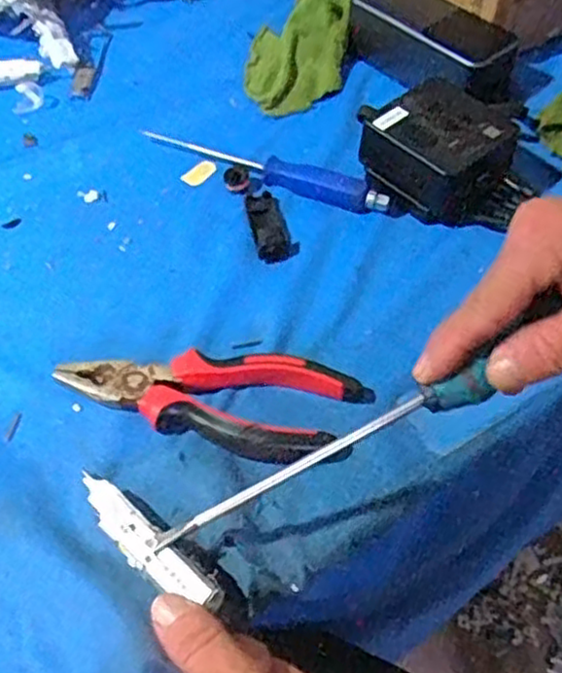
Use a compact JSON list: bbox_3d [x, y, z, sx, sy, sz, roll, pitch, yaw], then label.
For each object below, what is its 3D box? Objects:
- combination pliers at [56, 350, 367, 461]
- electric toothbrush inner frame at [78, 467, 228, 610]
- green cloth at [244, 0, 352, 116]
[{"bbox_3d":[-0.038,0.032,0.392,0.162,0.022,0.055,10,54,8],"label":"combination pliers"},{"bbox_3d":[-0.067,0.096,0.339,0.098,0.008,0.018,33,64,29],"label":"electric toothbrush inner frame"},{"bbox_3d":[0.019,-0.252,0.582,0.080,0.028,0.173,13,55,10],"label":"green cloth"}]

